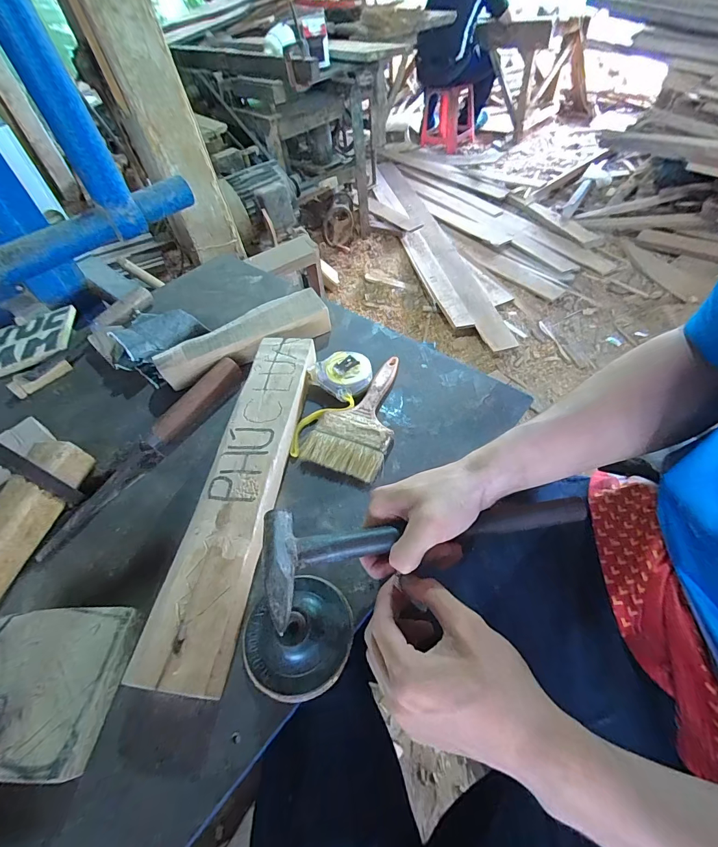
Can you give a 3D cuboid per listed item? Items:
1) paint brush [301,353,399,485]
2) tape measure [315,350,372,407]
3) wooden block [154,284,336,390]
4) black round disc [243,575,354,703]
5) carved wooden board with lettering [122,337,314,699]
[{"bbox_3d":[0.008,-0.014,0.470,0.090,0.015,0.176,16,55,18],"label":"paint brush"},{"bbox_3d":[-0.019,-0.063,0.497,0.067,0.026,0.063,-3,51,4],"label":"tape measure"},{"bbox_3d":[-0.160,-0.124,0.554,0.247,0.044,0.067,-27,53,-15],"label":"wooden block"},{"bbox_3d":[-0.049,0.172,0.314,0.088,0.017,0.085,-3,51,4],"label":"black round disc"},{"bbox_3d":[-0.115,0.052,0.411,0.078,0.036,0.387,3,51,8],"label":"carved wooden board with lettering"}]

